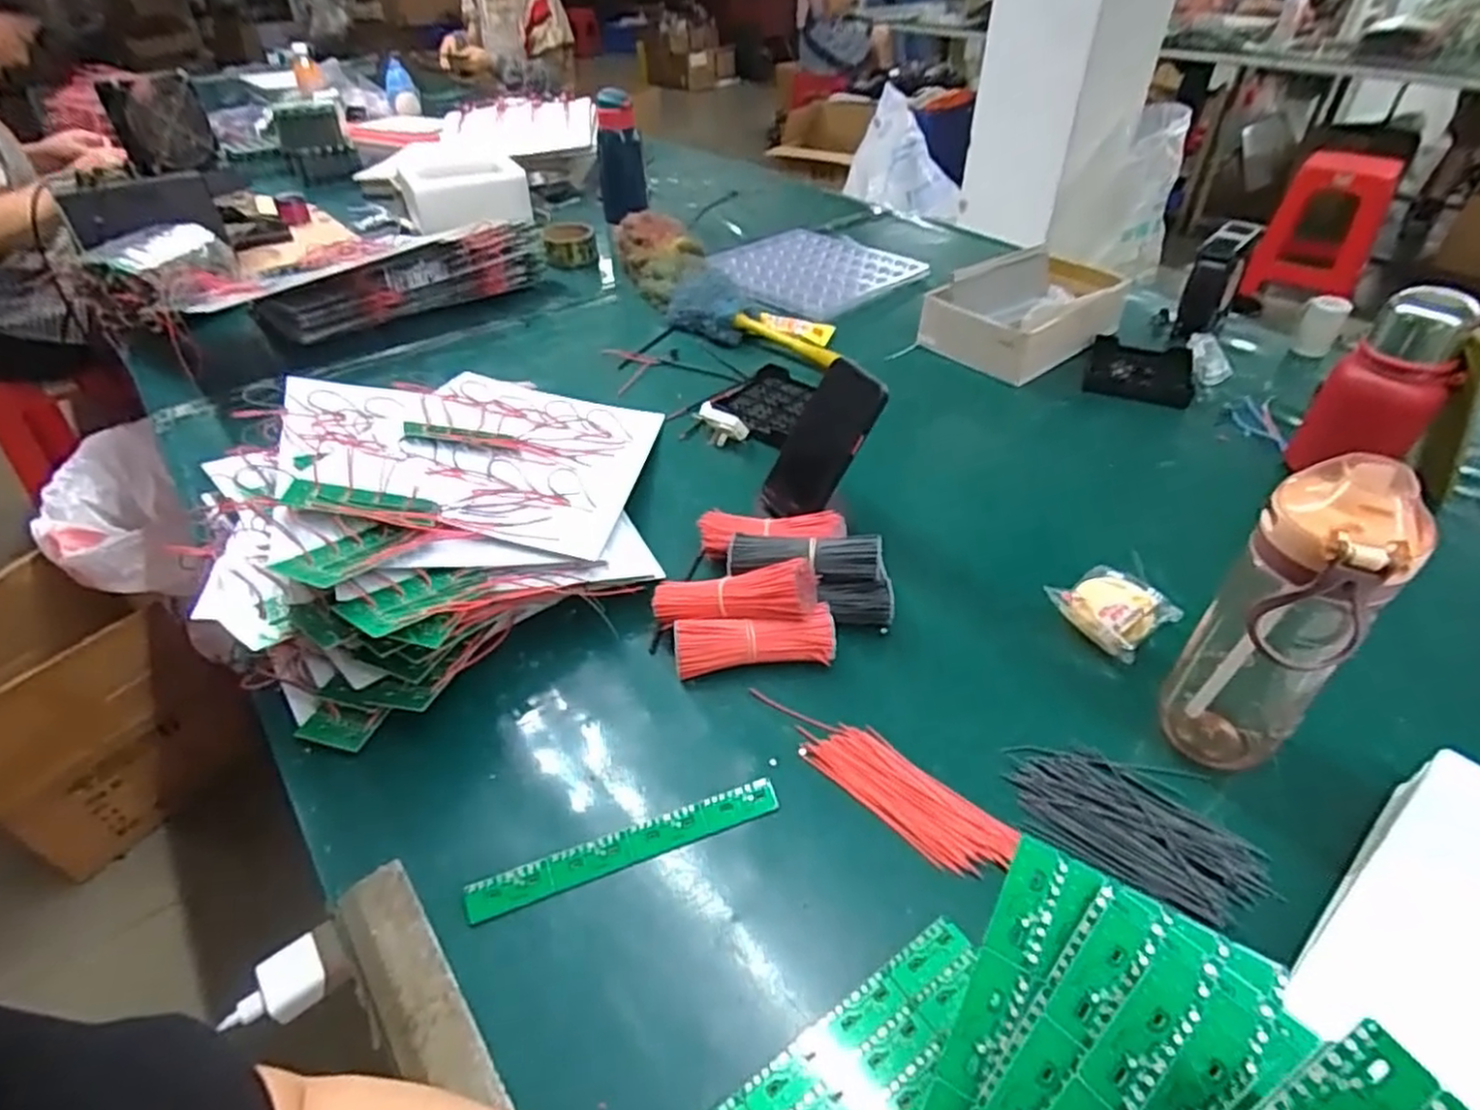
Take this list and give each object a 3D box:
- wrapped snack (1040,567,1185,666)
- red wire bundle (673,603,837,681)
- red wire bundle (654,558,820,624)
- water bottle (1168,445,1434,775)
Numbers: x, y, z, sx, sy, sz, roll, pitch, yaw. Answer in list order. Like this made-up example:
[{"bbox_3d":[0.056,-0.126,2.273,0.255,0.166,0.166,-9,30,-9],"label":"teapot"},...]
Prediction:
[{"bbox_3d":[0.294,0.042,0.592,0.068,0.038,0.079,-29,48,-28],"label":"wrapped snack"},{"bbox_3d":[0.012,0.066,0.560,0.118,0.036,0.032,-4,41,-4],"label":"red wire bundle"},{"bbox_3d":[-0.006,0.029,0.569,0.123,0.030,0.039,-6,41,13],"label":"red wire bundle"},{"bbox_3d":[0.315,0.046,0.441,0.067,0.211,0.075,-32,50,-30],"label":"water bottle"}]

